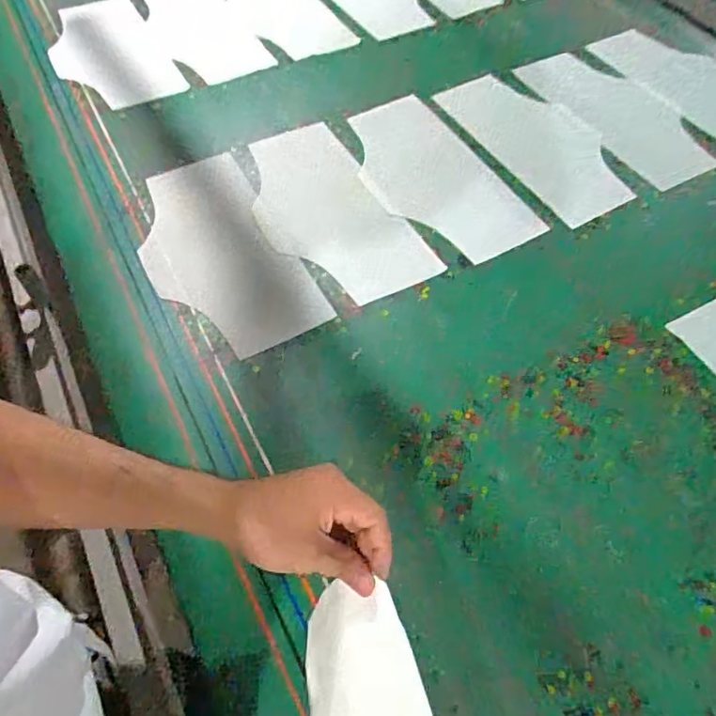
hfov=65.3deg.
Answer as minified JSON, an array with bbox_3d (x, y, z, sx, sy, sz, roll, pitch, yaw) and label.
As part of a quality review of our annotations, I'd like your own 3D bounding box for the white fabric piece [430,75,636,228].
[{"bbox_3d":[0.365,-0.411,1.104,0.452,0.155,0.025,29,48,-27],"label":"white fabric piece"}]

